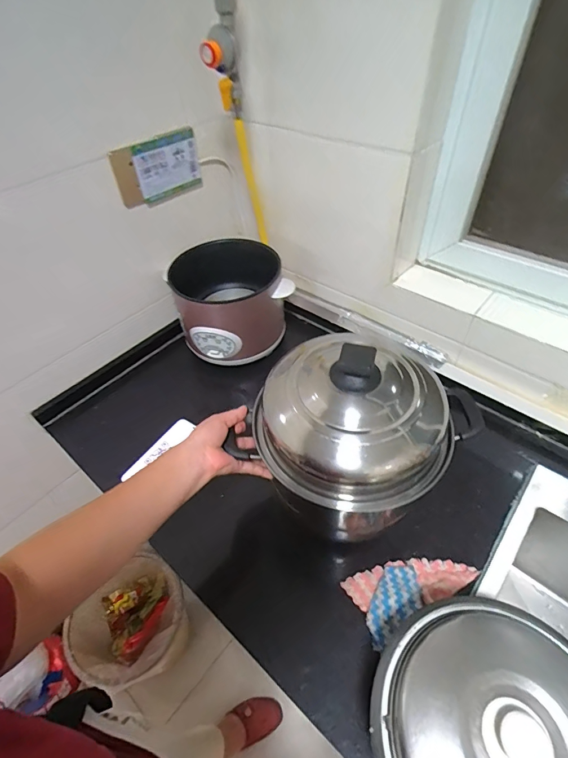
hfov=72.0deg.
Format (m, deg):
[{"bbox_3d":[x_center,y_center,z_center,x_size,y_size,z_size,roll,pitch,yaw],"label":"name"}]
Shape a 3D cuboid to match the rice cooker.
[{"bbox_3d":[-0.115,-0.169,0.850,0.239,0.153,0.241,-15,48,-9],"label":"rice cooker"}]

